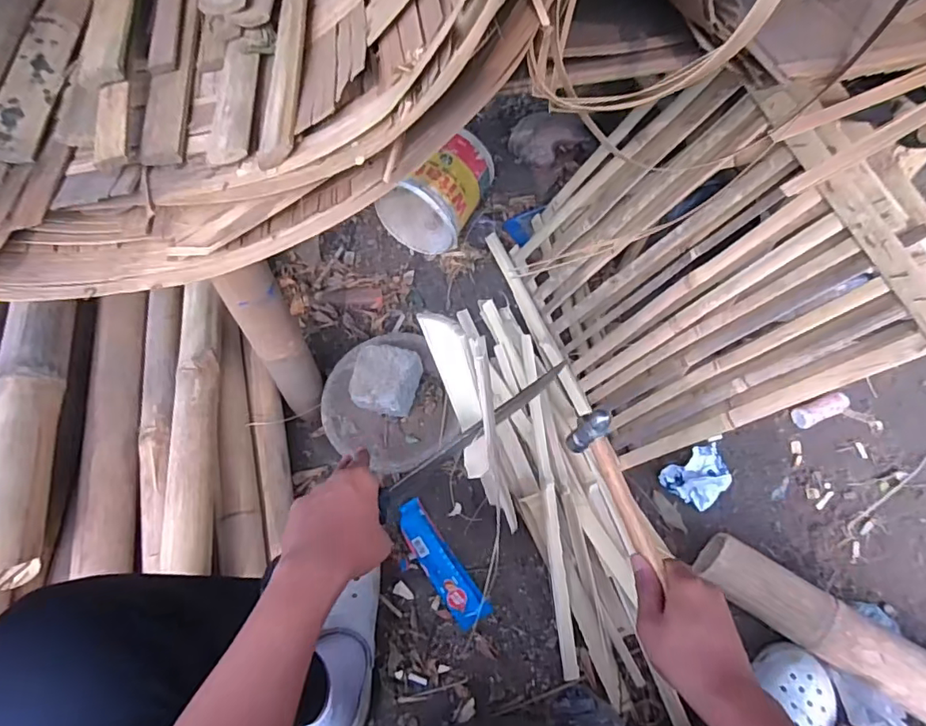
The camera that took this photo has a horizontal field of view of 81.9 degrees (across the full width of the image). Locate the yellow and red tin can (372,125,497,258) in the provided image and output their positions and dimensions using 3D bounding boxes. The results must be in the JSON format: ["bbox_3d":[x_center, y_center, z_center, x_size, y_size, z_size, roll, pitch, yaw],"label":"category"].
[{"bbox_3d":[-0.060,-0.348,1.090,0.187,0.185,0.208,22,63,13],"label":"yellow and red tin can"}]

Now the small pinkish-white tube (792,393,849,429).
[{"bbox_3d":[0.615,0.081,0.914,0.103,0.030,0.035,-18,61,-9],"label":"small pinkish-white tube"}]

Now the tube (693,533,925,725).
[{"bbox_3d":[0.580,0.414,0.713,0.531,0.088,0.081,30,65,17],"label":"tube"}]

